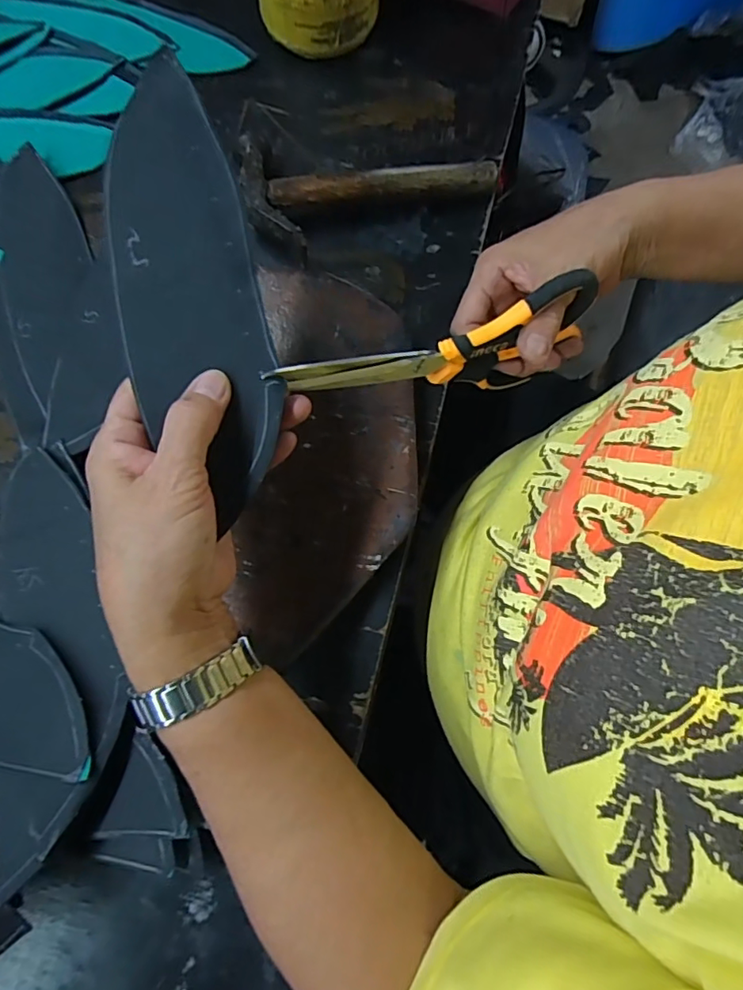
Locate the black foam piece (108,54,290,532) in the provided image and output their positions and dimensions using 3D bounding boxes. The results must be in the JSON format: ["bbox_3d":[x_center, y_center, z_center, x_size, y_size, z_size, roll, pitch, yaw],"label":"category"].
[{"bbox_3d":[-0.086,-0.094,0.245,0.063,0.007,0.206,-12,92,-3],"label":"black foam piece"}]

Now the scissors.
[{"bbox_3d":[0.037,-0.074,0.286,0.186,0.077,0.017,-16,77,-16],"label":"scissors"}]

